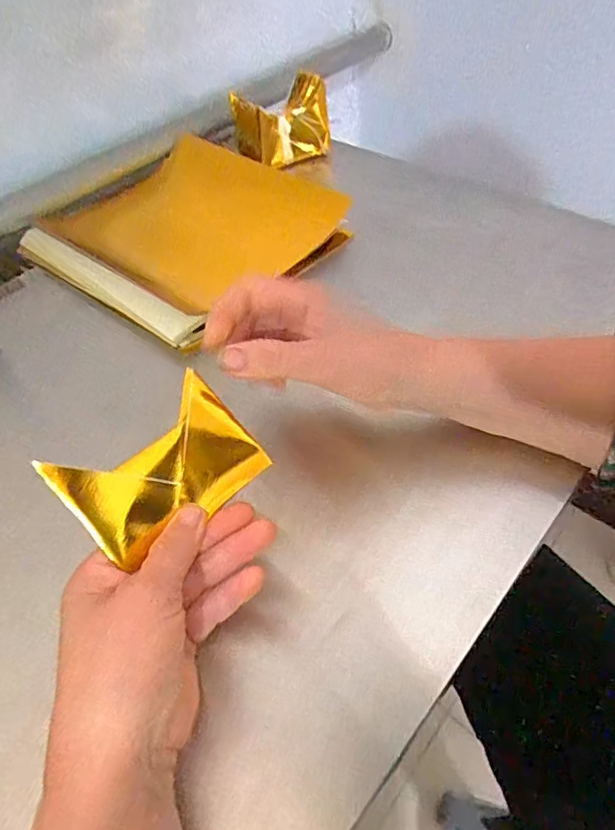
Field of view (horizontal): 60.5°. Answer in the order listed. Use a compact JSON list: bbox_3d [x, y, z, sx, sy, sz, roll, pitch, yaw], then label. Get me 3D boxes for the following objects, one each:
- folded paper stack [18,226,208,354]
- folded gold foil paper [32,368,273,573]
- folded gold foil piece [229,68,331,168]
[{"bbox_3d":[-0.176,-0.112,0.460,0.224,0.037,0.010,30,33,22],"label":"folded paper stack"},{"bbox_3d":[-0.076,0.028,0.283,0.098,0.018,0.068,-39,89,-32],"label":"folded gold foil paper"},{"bbox_3d":[-0.031,-0.335,0.604,0.104,0.068,0.081,-10,50,-3],"label":"folded gold foil piece"}]

